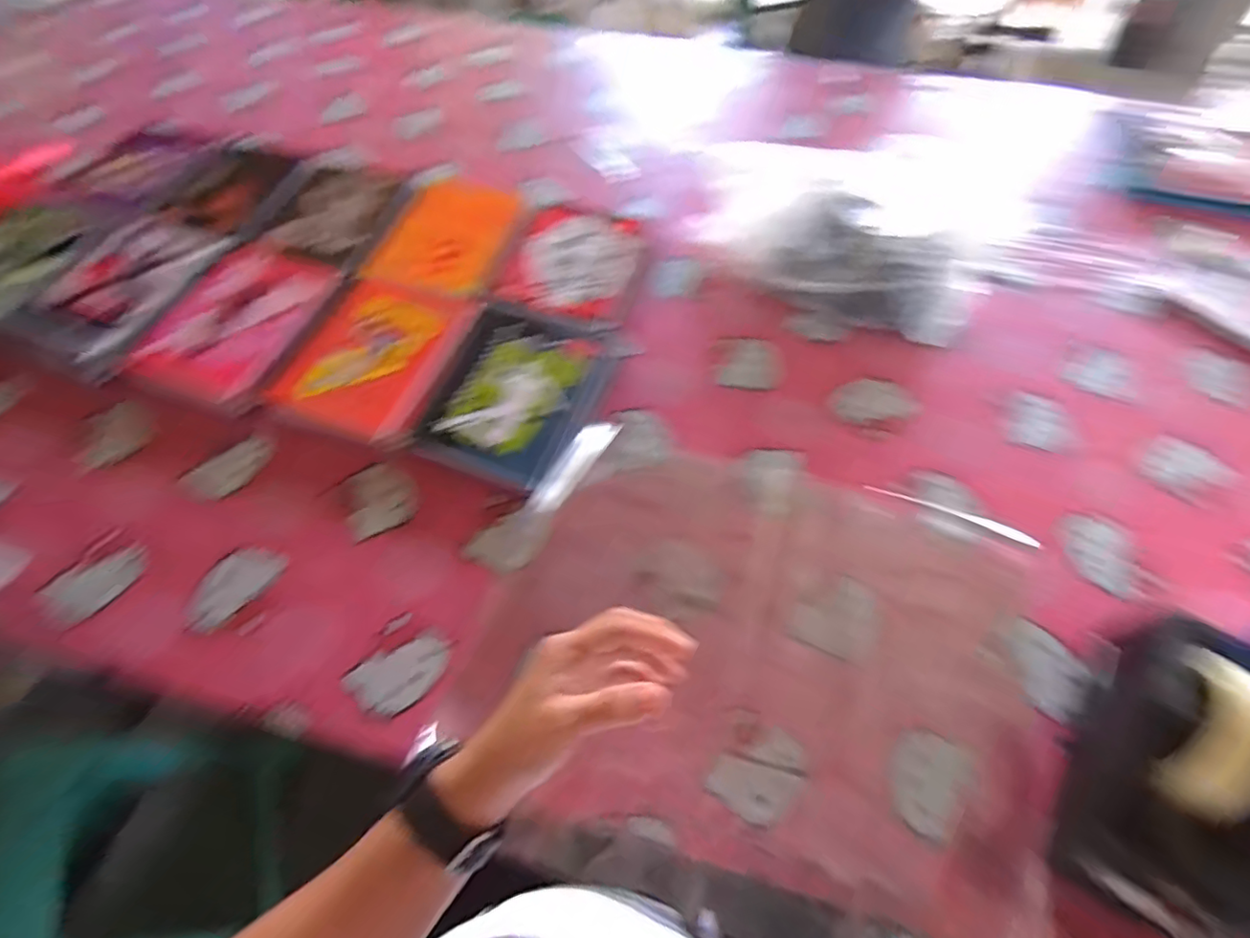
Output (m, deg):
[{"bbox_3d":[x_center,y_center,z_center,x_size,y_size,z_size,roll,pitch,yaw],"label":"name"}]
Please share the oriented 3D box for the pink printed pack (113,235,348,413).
[{"bbox_3d":[-0.458,-0.188,0.709,0.178,0.030,0.238,15,62,8],"label":"pink printed pack"}]

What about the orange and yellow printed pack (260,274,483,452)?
[{"bbox_3d":[-0.285,-0.129,0.668,0.171,0.032,0.199,20,63,11],"label":"orange and yellow printed pack"}]

